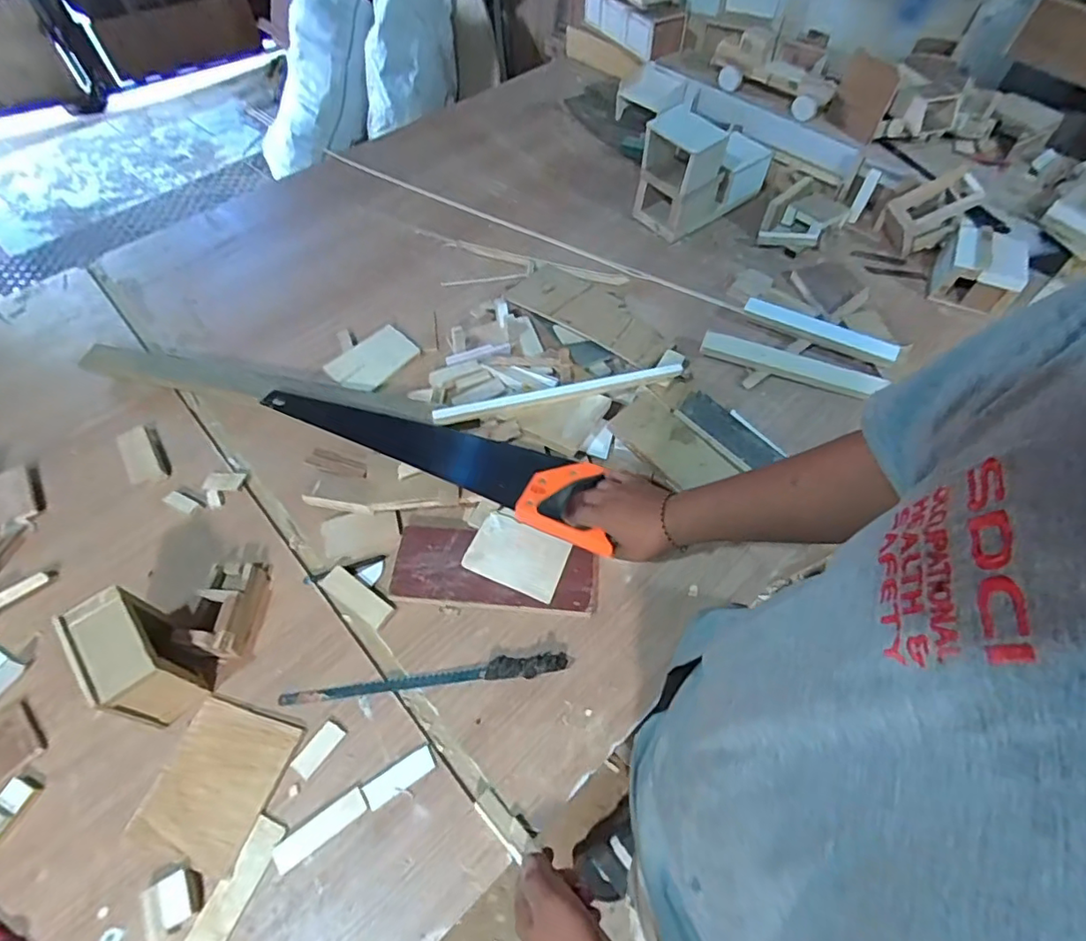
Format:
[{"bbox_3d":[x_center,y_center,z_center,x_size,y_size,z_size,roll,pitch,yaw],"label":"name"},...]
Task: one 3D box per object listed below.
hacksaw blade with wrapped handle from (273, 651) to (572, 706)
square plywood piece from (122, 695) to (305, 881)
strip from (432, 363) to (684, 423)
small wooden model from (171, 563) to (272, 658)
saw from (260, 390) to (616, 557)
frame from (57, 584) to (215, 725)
[{"bbox_3d":[-0.129,0.228,0.608,0.309,0.015,0.025,-6,57,-2],"label":"hacksaw blade with wrapped handle"},{"bbox_3d":[-0.329,0.312,0.556,0.117,0.006,0.133,14,58,10],"label":"square plywood piece"},{"bbox_3d":[0.024,-0.108,0.761,0.348,0.017,0.017,-11,59,-7],"label":"strip"},{"bbox_3d":[-0.362,0.150,0.629,0.059,0.057,0.118,1,57,2],"label":"small wooden model"},{"bbox_3d":[-0.133,-0.030,0.716,0.487,0.032,0.111,20,60,14],"label":"saw"},{"bbox_3d":[-0.411,0.192,0.563,0.109,0.119,0.069,38,66,23],"label":"frame"}]

